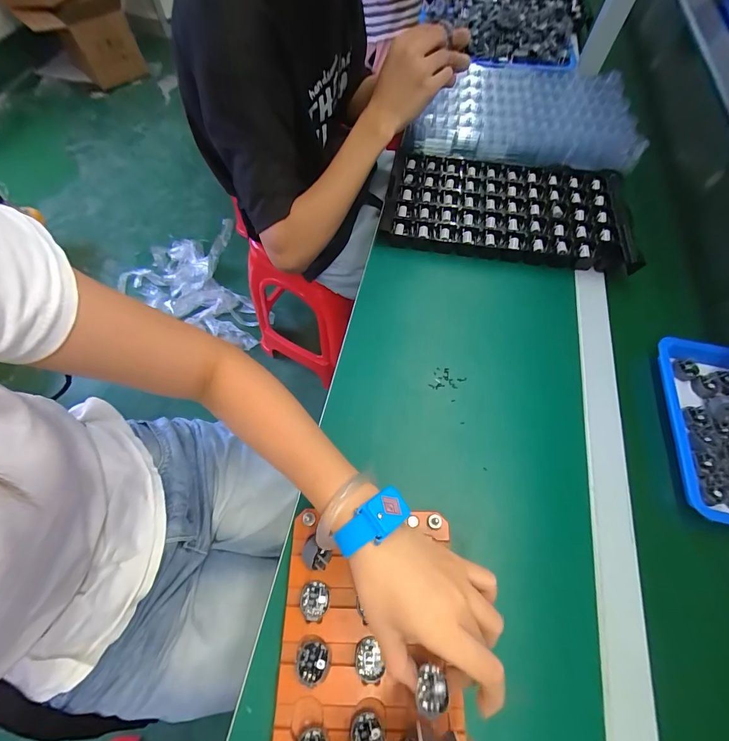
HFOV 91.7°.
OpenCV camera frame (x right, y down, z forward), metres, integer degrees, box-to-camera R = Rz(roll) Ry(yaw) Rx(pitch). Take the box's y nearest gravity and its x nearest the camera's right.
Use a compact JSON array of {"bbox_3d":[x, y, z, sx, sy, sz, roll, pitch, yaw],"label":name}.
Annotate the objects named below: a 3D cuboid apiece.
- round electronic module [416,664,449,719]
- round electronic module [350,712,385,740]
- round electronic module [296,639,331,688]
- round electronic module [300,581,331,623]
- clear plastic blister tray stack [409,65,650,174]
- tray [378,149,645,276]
[{"bbox_3d":[0.049,0.235,0.259,0.023,0.006,0.028,-1,65,1],"label":"round electronic module"},{"bbox_3d":[0.002,0.281,0.270,0.024,0.012,0.028,-1,52,-13],"label":"round electronic module"},{"bbox_3d":[-0.043,0.241,0.291,0.027,0.009,0.029,2,63,-1],"label":"round electronic module"},{"bbox_3d":[-0.044,0.204,0.313,0.026,0.004,0.029,4,63,0],"label":"round electronic module"},{"bbox_3d":[0.281,-0.454,0.617,0.364,0.033,0.245,9,63,2],"label":"clear plastic blister tray stack"},{"bbox_3d":[0.213,-0.250,0.540,0.352,0.024,0.192,9,65,5],"label":"tray"}]

